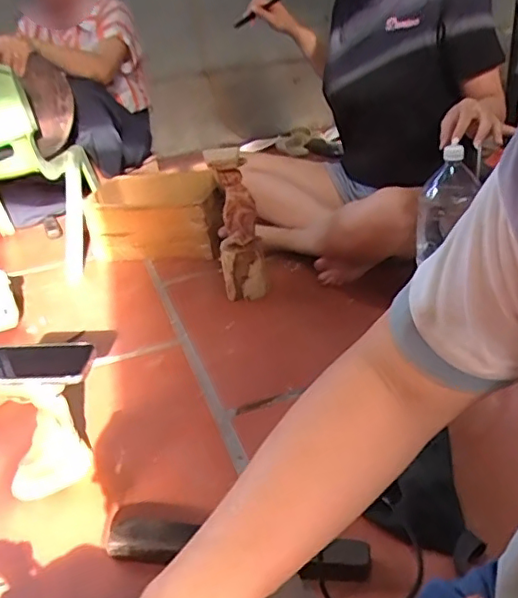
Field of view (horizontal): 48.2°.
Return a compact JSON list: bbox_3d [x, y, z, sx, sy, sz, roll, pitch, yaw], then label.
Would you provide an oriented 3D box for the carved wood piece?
[{"bbox_3d":[-0.041,-0.145,1.163,0.095,0.313,0.059,-4,29,1],"label":"carved wood piece"}]

